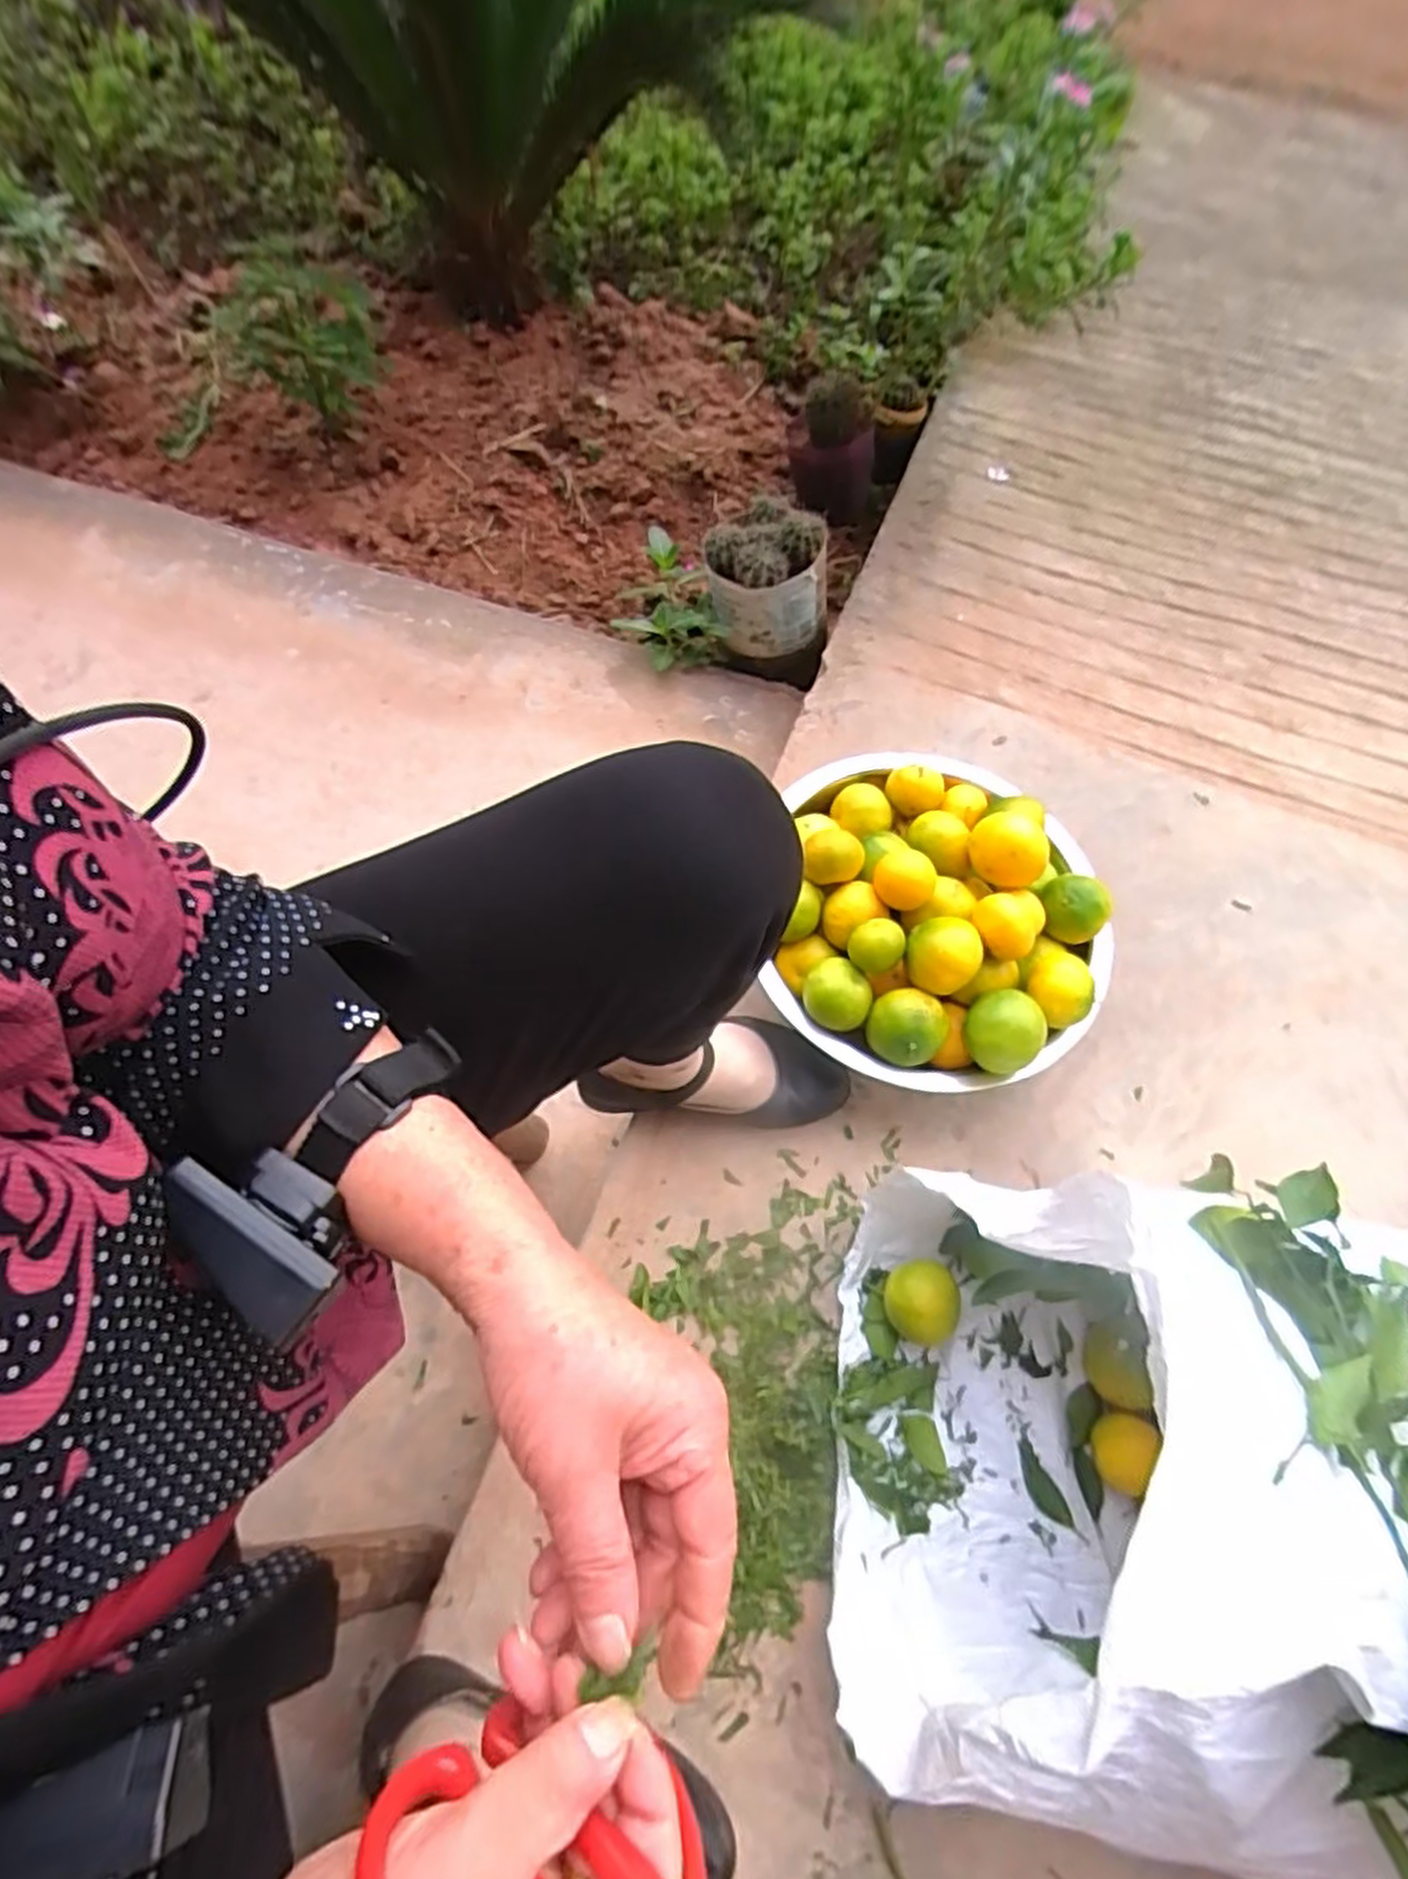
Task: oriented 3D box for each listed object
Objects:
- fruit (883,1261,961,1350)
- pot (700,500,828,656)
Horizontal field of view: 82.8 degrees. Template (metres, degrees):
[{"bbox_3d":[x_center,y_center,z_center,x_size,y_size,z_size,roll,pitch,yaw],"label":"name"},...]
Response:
[{"bbox_3d":[0.174,0.291,0.639,0.060,0.049,0.060,-3,61,-4],"label":"fruit"},{"bbox_3d":[0.084,-0.472,1.043,0.160,0.131,0.139,5,61,1],"label":"pot"}]

